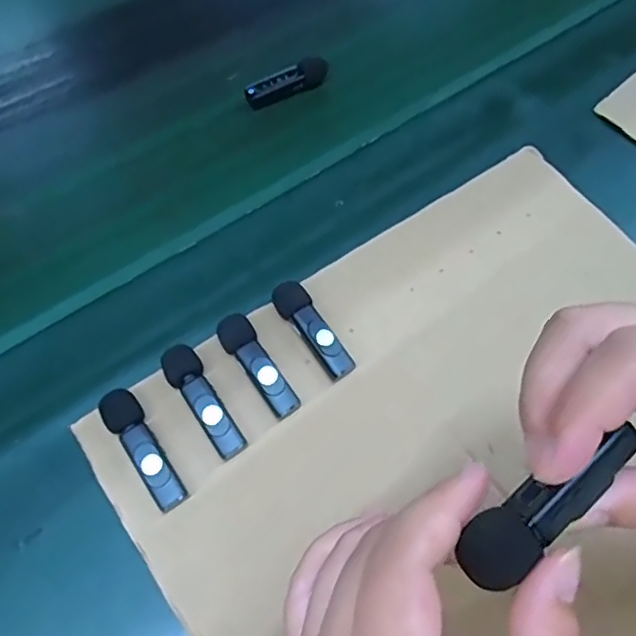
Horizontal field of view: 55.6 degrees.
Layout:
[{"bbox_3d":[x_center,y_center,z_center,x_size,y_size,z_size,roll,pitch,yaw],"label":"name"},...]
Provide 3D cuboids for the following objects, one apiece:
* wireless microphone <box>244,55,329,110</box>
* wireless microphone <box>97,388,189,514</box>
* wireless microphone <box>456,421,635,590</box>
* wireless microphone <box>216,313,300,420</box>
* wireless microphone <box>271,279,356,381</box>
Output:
[{"bbox_3d":[-0.023,-0.177,0.452,0.063,0.017,0.020,-23,65,1],"label":"wireless microphone"},{"bbox_3d":[-0.090,0.068,0.312,0.018,0.016,0.067,-31,67,-16],"label":"wireless microphone"},{"bbox_3d":[0.068,0.053,0.173,0.064,0.012,0.018,-34,68,-9],"label":"wireless microphone"},{"bbox_3d":[-0.034,0.029,0.338,0.019,0.021,0.064,-29,67,-16],"label":"wireless microphone"},{"bbox_3d":[-0.003,0.007,0.349,0.019,0.019,0.063,-32,67,-17],"label":"wireless microphone"}]

